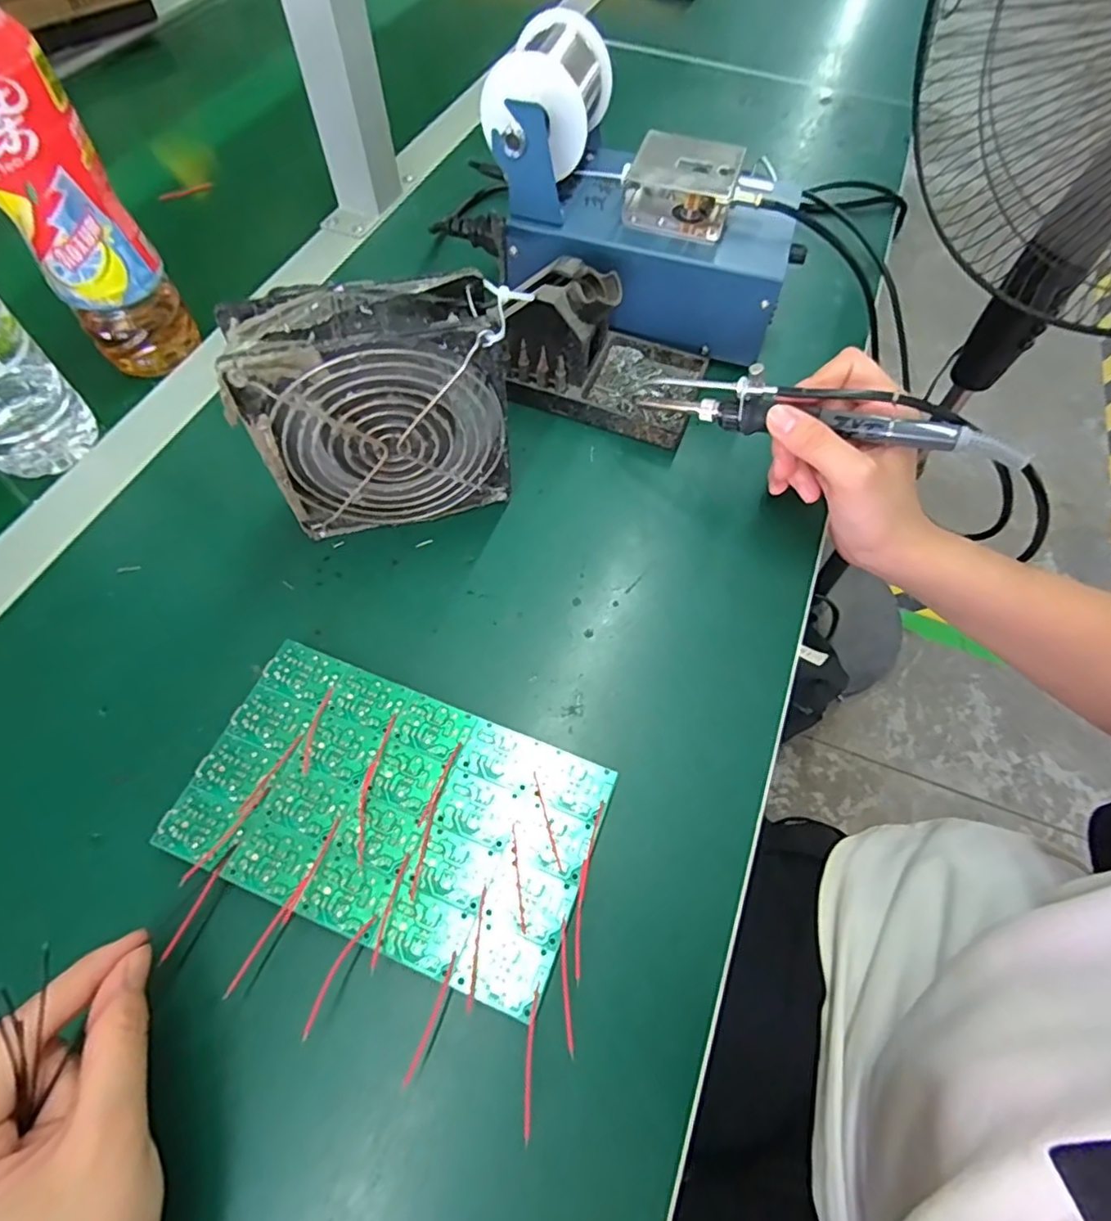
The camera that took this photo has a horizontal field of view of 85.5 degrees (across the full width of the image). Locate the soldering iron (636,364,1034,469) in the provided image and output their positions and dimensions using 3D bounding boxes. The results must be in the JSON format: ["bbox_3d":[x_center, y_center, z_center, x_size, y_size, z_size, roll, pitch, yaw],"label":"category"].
[{"bbox_3d":[0.136,-0.107,0.314,0.189,0.035,0.015,17,61,23],"label":"soldering iron"}]

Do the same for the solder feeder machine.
[{"bbox_3d":[0.060,-0.264,0.398,0.199,0.136,0.117,15,62,7],"label":"solder feeder machine"}]

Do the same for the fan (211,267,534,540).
[{"bbox_3d":[-0.082,-0.098,0.310,0.130,0.121,0.045,-16,63,-10],"label":"fan"}]

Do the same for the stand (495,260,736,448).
[{"bbox_3d":[0.035,-0.164,0.377,0.123,0.069,0.079,13,62,6],"label":"stand"}]

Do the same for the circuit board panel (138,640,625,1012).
[{"bbox_3d":[-0.071,0.090,0.272,0.170,0.021,0.100,20,63,9],"label":"circuit board panel"}]

